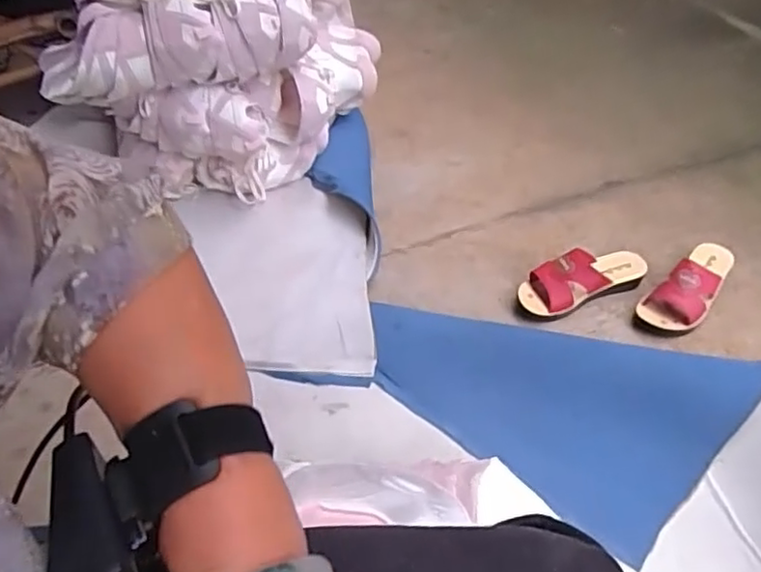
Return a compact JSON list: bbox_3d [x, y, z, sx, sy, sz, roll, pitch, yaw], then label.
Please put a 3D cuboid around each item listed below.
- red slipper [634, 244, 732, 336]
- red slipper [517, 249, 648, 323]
[{"bbox_3d":[0.506,-0.007,1.032,0.215,0.071,0.085,-34,55,-28],"label":"red slipper"},{"bbox_3d":[0.329,-0.012,1.049,0.220,0.071,0.081,-19,49,-16],"label":"red slipper"}]

